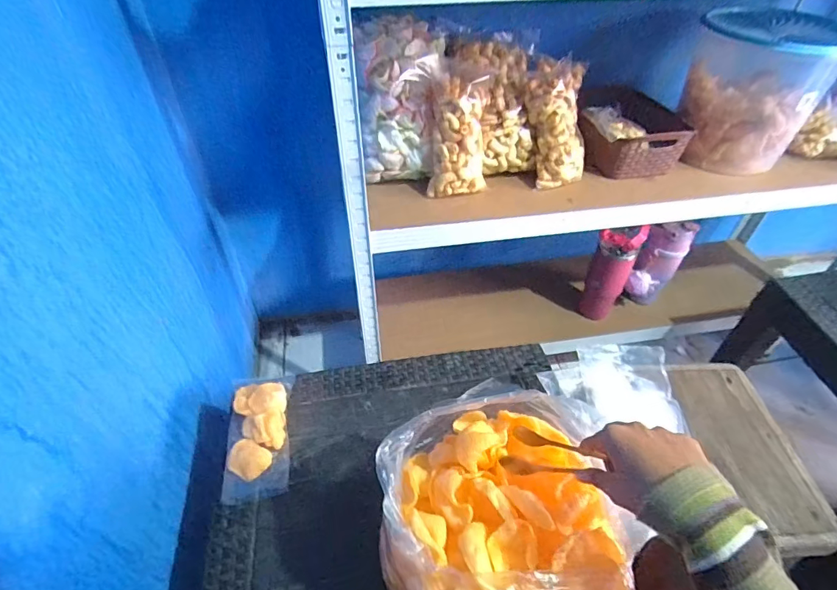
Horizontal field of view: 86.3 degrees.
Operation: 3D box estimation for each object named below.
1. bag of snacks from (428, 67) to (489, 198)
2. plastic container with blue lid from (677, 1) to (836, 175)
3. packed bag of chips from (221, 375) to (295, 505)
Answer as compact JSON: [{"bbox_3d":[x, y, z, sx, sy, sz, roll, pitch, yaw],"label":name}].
[{"bbox_3d":[0.072,-0.299,0.822,0.107,0.227,0.071,-3,14,-4],"label":"bag of snacks"},{"bbox_3d":[0.659,-0.406,0.898,0.242,0.246,0.204,29,52,24],"label":"plastic container with blue lid"},{"bbox_3d":[-0.238,0.206,0.662,0.091,0.035,0.186,-6,46,-7],"label":"packed bag of chips"}]

